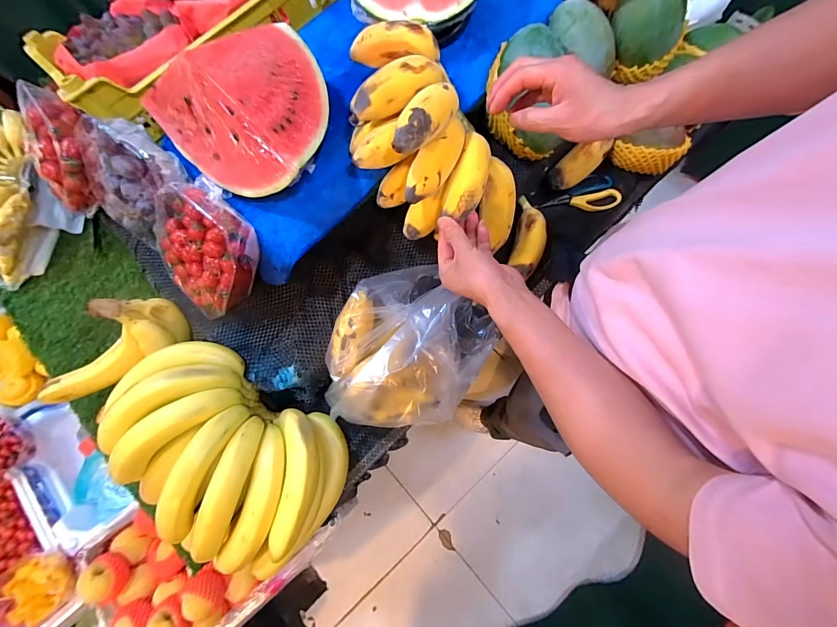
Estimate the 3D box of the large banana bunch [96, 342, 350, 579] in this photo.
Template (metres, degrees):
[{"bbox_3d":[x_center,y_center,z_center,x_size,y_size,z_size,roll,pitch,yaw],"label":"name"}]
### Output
[{"bbox_3d":[-0.234,0.171,0.437,0.254,0.109,0.183,32,79,9],"label":"large banana bunch"}]

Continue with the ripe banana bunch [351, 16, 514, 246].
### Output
[{"bbox_3d":[0.010,-0.214,0.459,0.164,0.168,0.271,-40,78,-8],"label":"ripe banana bunch"}]

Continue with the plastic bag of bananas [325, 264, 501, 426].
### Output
[{"bbox_3d":[-0.018,0.049,0.477,0.185,0.101,0.227,35,79,9],"label":"plastic bag of bananas"}]

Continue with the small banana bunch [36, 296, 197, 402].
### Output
[{"bbox_3d":[-0.415,0.055,0.479,0.196,0.099,0.082,-38,78,5],"label":"small banana bunch"}]

